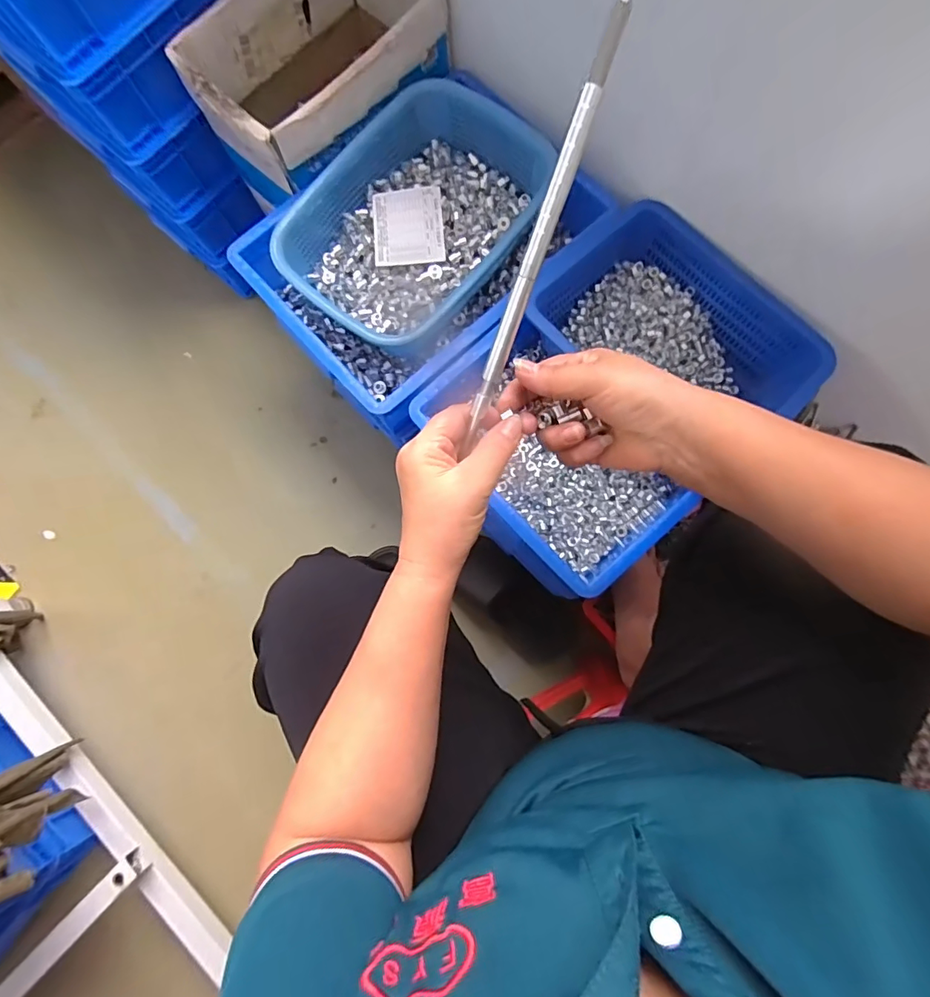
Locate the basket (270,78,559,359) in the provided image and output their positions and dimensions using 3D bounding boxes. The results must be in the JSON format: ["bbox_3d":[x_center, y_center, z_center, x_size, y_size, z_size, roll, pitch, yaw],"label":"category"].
[{"bbox_3d":[-0.069,-0.359,0.649,0.249,0.097,0.342,40,83,8],"label":"basket"}]

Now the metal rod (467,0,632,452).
[{"bbox_3d":[0.038,-0.133,0.283,0.009,0.008,0.232,23,122,4],"label":"metal rod"}]

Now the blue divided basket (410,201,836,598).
[{"bbox_3d":[0.181,-0.124,0.606,0.406,0.115,0.309,-39,81,-5],"label":"blue divided basket"}]

